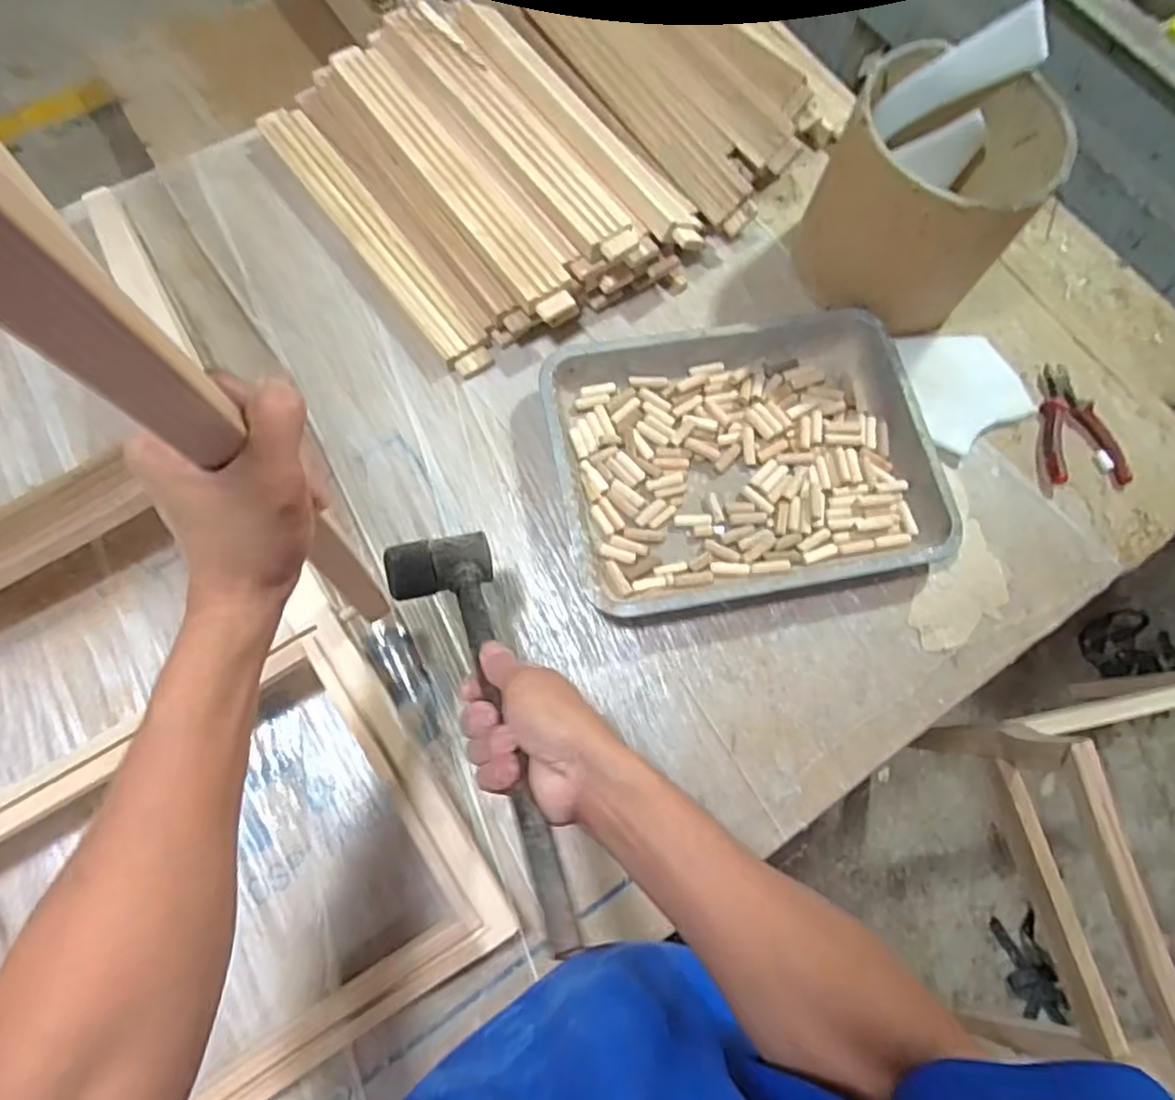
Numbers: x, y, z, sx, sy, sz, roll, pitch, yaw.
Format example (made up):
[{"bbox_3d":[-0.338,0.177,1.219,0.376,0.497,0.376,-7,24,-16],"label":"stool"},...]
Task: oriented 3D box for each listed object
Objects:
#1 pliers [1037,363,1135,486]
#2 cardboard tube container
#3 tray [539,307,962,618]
[{"bbox_3d":[0.540,-0.138,0.757,0.086,0.014,0.150,-14,73,-8],"label":"pliers"},{"bbox_3d":[0.353,-0.370,0.725,0.193,0.192,0.192,1,72,-3],"label":"cardboard tube container"},{"bbox_3d":[0.161,-0.098,0.701,0.374,0.044,0.295,-10,73,-6],"label":"tray"}]

